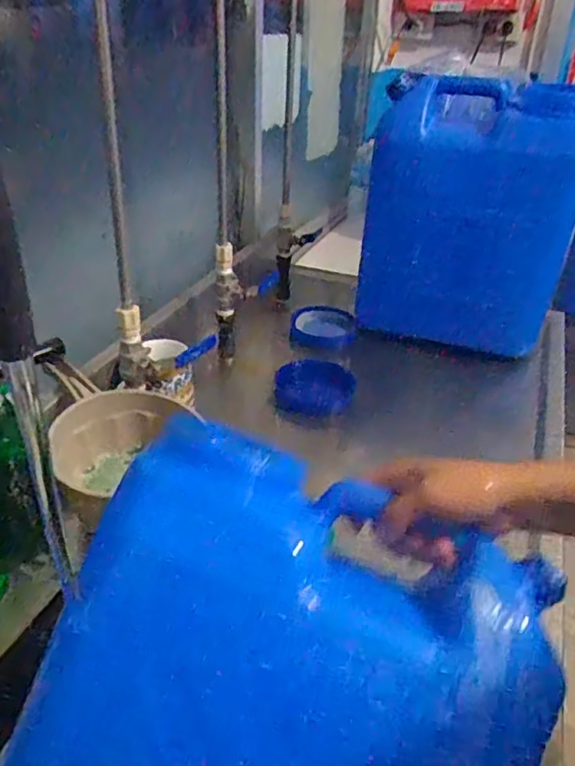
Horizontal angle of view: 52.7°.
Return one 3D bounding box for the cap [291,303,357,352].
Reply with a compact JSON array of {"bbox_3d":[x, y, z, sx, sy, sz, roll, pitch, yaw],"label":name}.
[{"bbox_3d":[0.067,-0.107,1.058,0.117,0.031,0.121,3,32,2],"label":"cap"}]

